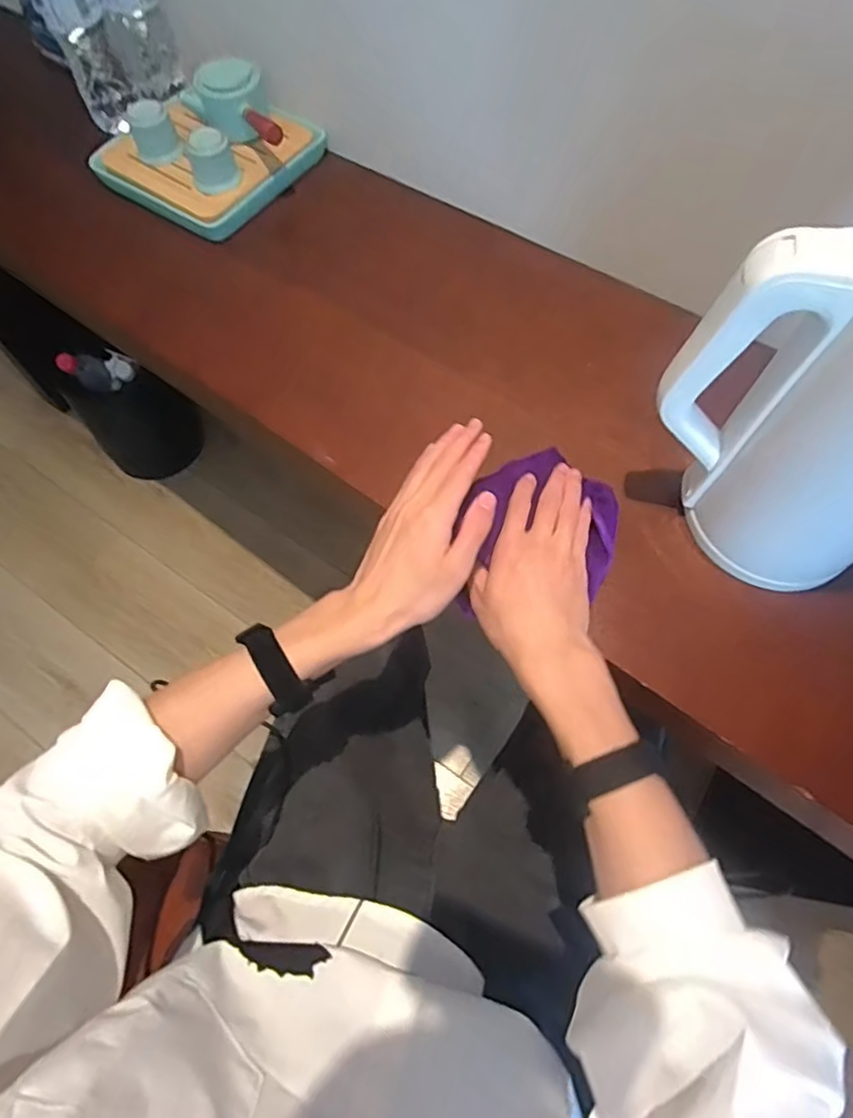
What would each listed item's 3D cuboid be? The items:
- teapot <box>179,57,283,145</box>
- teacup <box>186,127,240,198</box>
[{"bbox_3d":[-0.211,-0.490,0.675,0.084,0.063,0.125,-23,67,-10],"label":"teapot"},{"bbox_3d":[-0.236,-0.438,0.663,0.048,0.046,0.043,-12,66,-5],"label":"teacup"}]

